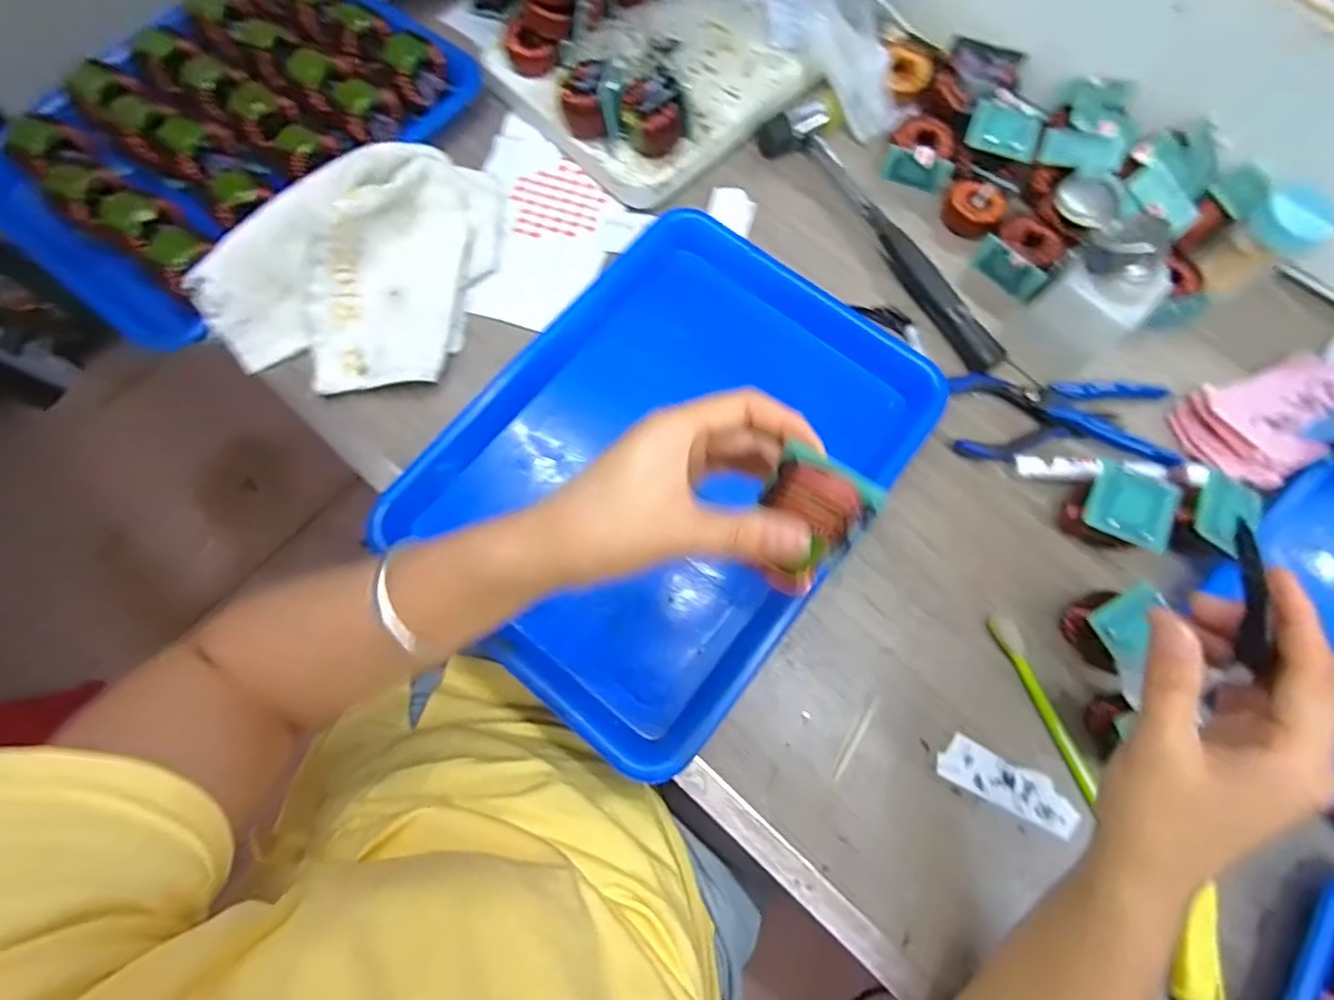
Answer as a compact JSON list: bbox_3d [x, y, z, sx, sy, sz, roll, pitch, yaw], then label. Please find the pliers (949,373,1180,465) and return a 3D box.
[{"bbox_3d":[0.279,-0.057,0.404,0.151,0.014,0.063,3,74,1],"label":"pliers"}]

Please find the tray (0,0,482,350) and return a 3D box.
[{"bbox_3d":[-0.337,-0.286,0.448,0.236,0.055,0.329,35,77,9],"label":"tray"}]

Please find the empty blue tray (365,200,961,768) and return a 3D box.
[{"bbox_3d":[0.001,-0.026,0.388,0.250,0.033,0.334,37,77,10],"label":"empty blue tray"}]

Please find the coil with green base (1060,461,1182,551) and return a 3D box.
[{"bbox_3d":[0.284,0.007,0.372,0.050,0.044,0.046,27,75,7],"label":"coil with green base"}]

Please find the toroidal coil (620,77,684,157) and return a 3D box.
[{"bbox_3d":[-0.011,-0.285,0.433,0.048,0.041,0.041,-1,74,-1],"label":"toroidal coil"}]

